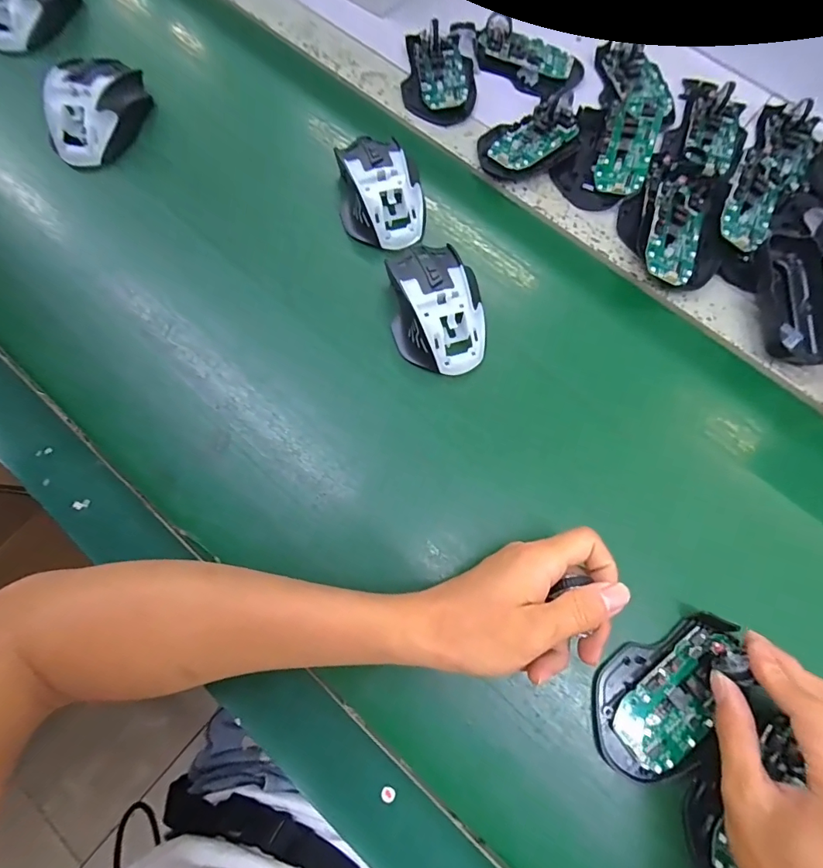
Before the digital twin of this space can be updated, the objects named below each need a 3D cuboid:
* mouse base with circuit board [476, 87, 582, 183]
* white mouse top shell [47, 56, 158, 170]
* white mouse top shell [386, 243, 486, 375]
[{"bbox_3d":[0.113,-0.284,0.418,0.097,0.025,0.069,-23,75,-8],"label":"mouse base with circuit board"},{"bbox_3d":[-0.294,-0.305,0.407,0.068,0.037,0.109,16,74,3],"label":"white mouse top shell"},{"bbox_3d":[0.019,-0.104,0.351,0.069,0.035,0.107,-11,74,-5],"label":"white mouse top shell"}]

